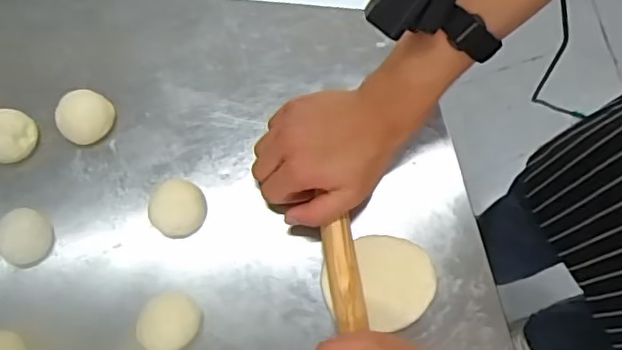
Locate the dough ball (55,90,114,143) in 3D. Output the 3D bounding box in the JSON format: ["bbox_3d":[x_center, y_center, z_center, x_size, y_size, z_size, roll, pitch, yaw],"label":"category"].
[{"bbox_3d":[-0.211,-0.054,0.539,0.045,0.022,0.049,0,76,1],"label":"dough ball"}]

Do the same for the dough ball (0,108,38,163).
[{"bbox_3d":[-0.272,-0.035,0.522,0.038,0.037,0.048,31,76,8],"label":"dough ball"}]

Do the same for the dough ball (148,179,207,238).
[{"bbox_3d":[-0.117,0.030,0.515,0.047,0.026,0.048,0,76,1],"label":"dough ball"}]

